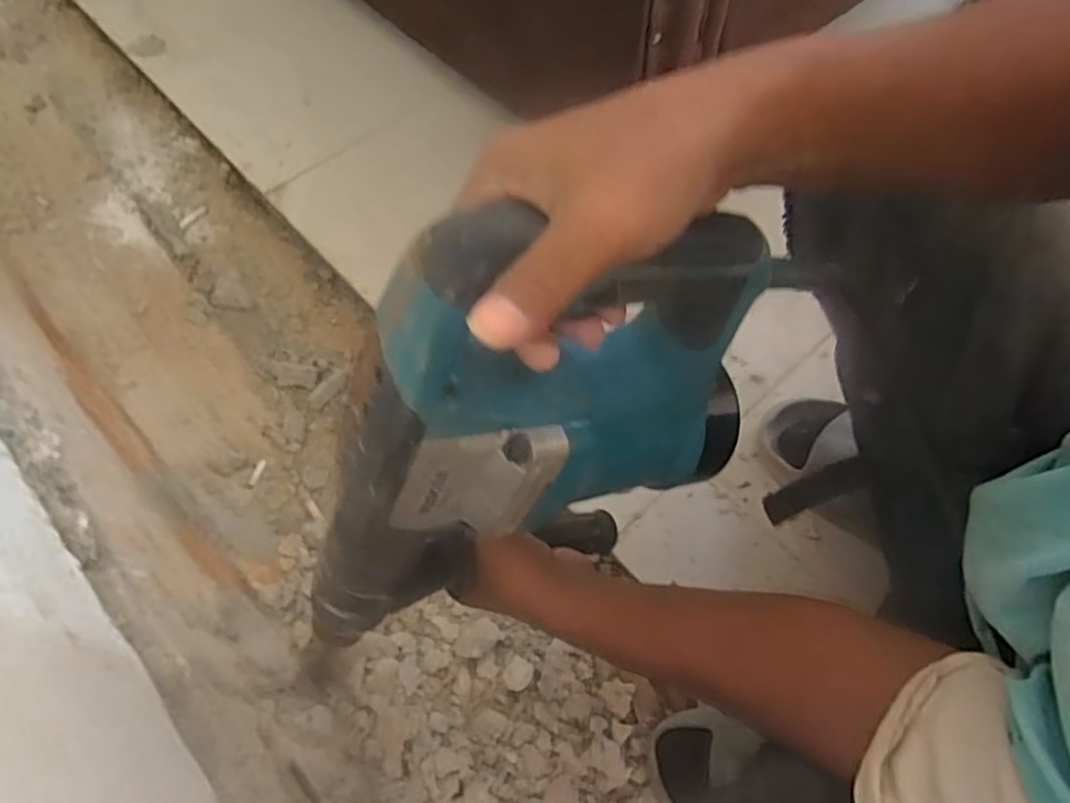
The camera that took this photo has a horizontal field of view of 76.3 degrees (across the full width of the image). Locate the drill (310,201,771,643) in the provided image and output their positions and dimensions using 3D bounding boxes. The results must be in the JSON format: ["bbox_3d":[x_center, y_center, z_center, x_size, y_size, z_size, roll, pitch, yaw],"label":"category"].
[{"bbox_3d":[0.005,0.035,0.394,0.233,0.336,0.086,-6,46,-30],"label":"drill"}]

